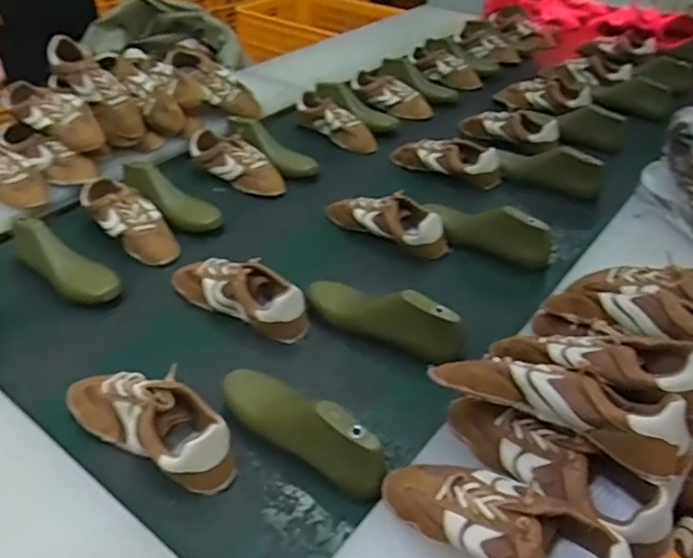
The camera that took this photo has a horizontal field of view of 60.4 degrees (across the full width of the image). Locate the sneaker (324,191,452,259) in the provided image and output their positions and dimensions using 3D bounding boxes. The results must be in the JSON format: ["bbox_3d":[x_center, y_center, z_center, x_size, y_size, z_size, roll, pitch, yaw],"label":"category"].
[{"bbox_3d":[0.075,-0.110,1.087,0.238,0.079,0.087,30,47,30],"label":"sneaker"}]

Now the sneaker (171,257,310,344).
[{"bbox_3d":[-0.169,0.019,0.906,0.245,0.079,0.077,21,43,22],"label":"sneaker"}]

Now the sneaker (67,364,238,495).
[{"bbox_3d":[-0.235,0.164,0.712,0.242,0.066,0.087,23,44,24],"label":"sneaker"}]

